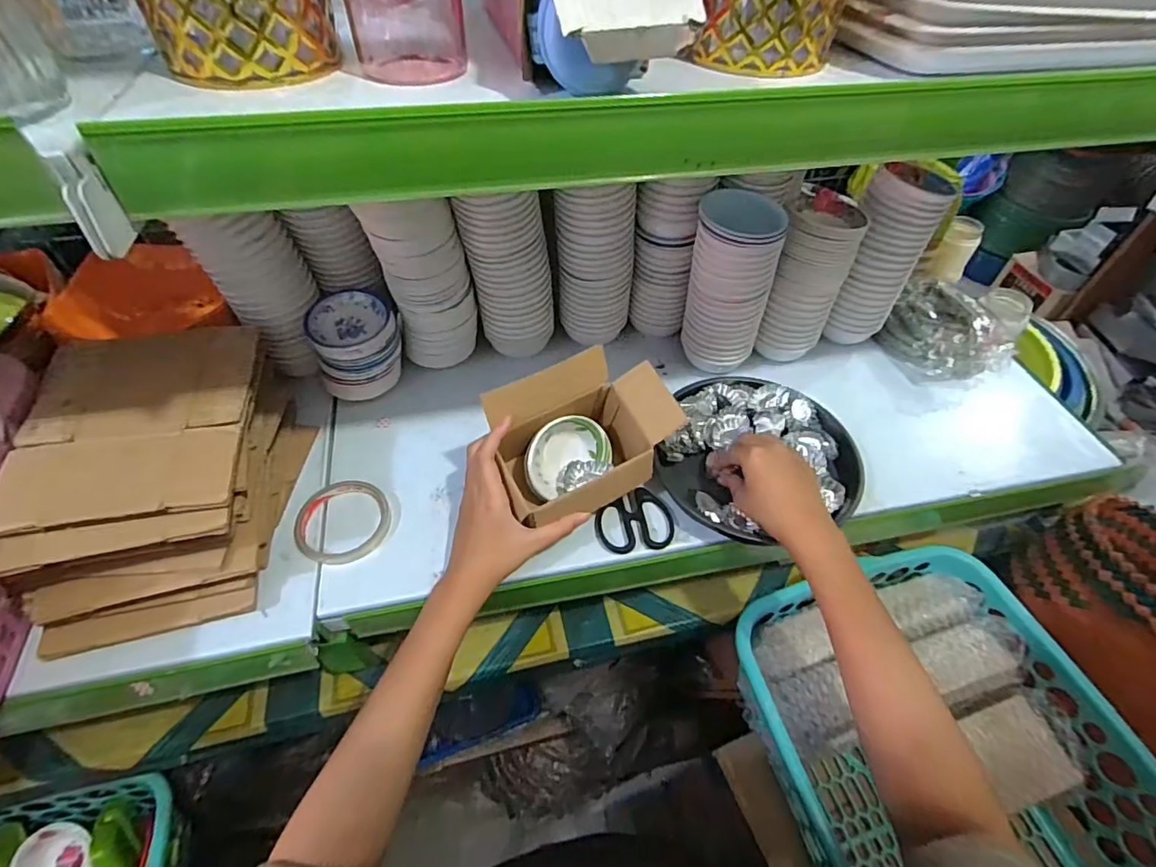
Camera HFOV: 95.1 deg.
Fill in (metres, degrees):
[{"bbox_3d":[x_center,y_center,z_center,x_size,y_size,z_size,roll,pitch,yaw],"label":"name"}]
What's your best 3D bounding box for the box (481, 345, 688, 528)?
[{"bbox_3d":[0.002,0.000,0.520,0.171,0.097,0.138,-25,91,-16],"label":"box"}]

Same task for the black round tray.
[{"bbox_3d":[0.194,0.025,0.569,0.201,0.031,0.201,1,51,-2],"label":"black round tray"}]

